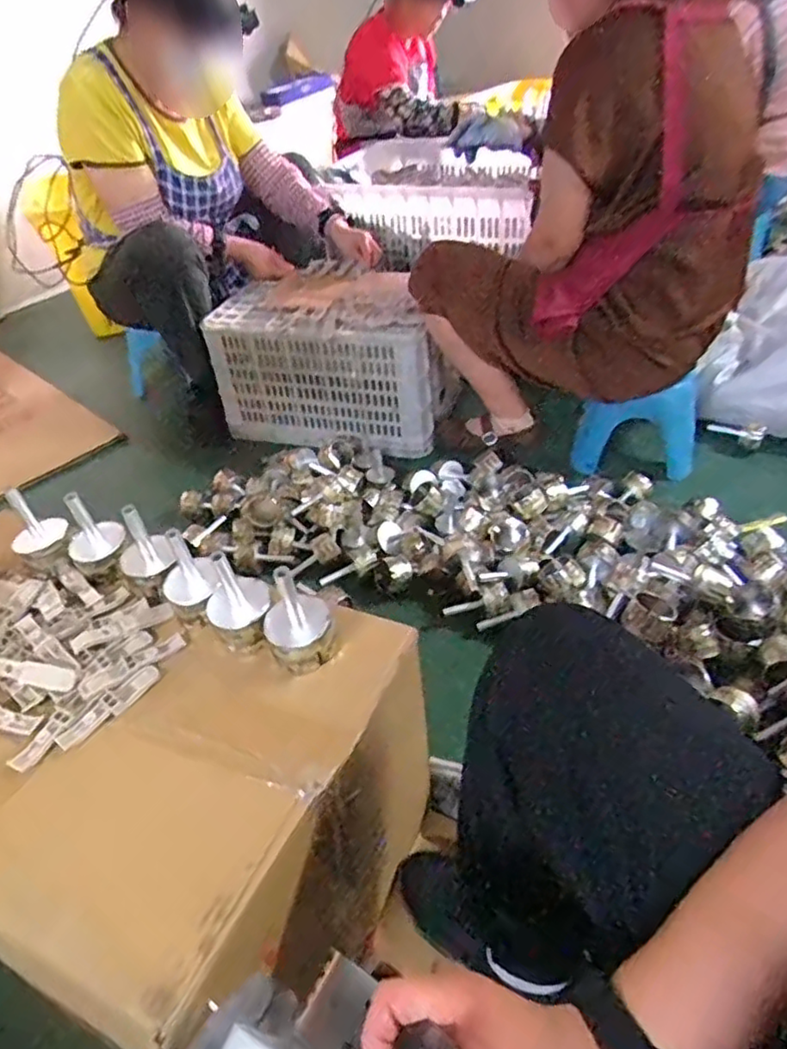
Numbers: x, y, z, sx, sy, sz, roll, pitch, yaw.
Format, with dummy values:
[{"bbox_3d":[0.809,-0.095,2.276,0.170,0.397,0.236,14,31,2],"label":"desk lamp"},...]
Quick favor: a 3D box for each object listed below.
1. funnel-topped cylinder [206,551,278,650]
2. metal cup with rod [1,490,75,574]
[{"bbox_3d":[-0.144,0.070,0.610,0.063,0.090,0.062,-24,42,-19],"label":"funnel-topped cylinder"},{"bbox_3d":[-0.389,0.004,0.714,0.053,0.081,0.050,-4,39,4],"label":"metal cup with rod"}]

